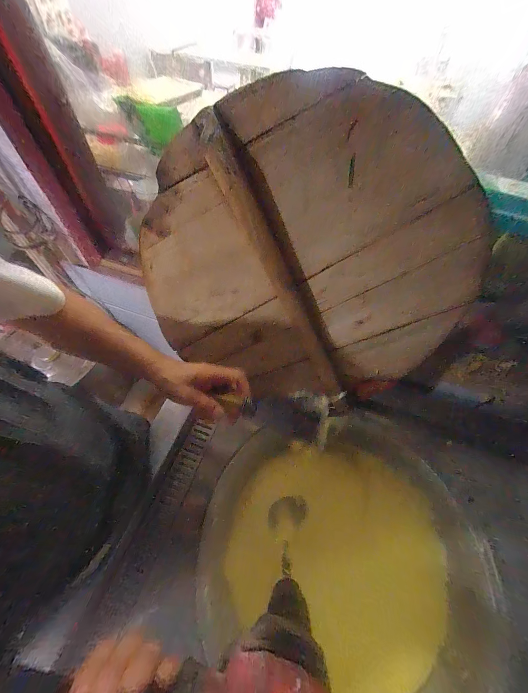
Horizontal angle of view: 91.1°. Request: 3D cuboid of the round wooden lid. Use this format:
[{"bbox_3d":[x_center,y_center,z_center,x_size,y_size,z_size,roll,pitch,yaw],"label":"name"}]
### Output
[{"bbox_3d":[0.060,-0.077,0.432,0.520,0.513,0.051,28,37,-13],"label":"round wooden lid"}]

